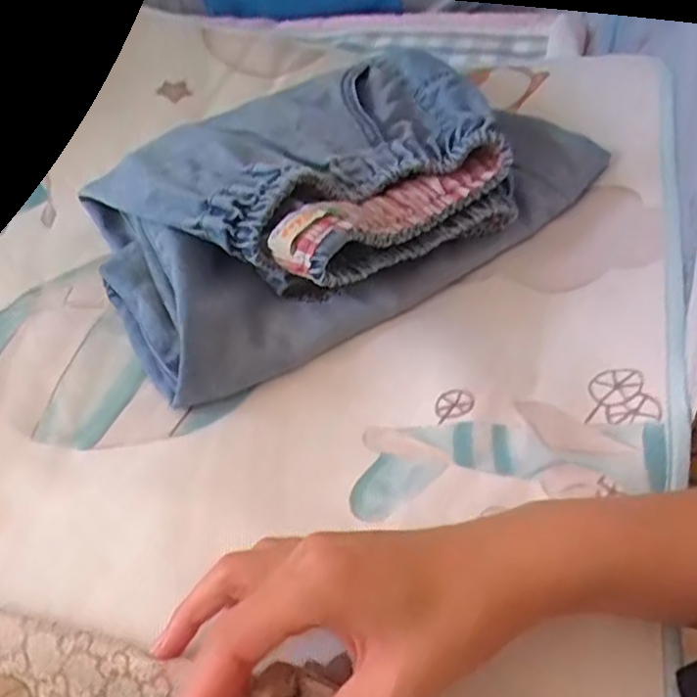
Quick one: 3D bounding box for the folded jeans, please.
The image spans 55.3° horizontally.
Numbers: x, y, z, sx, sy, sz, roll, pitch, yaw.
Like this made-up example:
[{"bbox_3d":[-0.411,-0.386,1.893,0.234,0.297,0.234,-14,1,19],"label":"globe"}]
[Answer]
[{"bbox_3d":[-0.010,-0.107,0.432,0.304,0.071,0.201,-26,52,-17],"label":"folded jeans"}]

